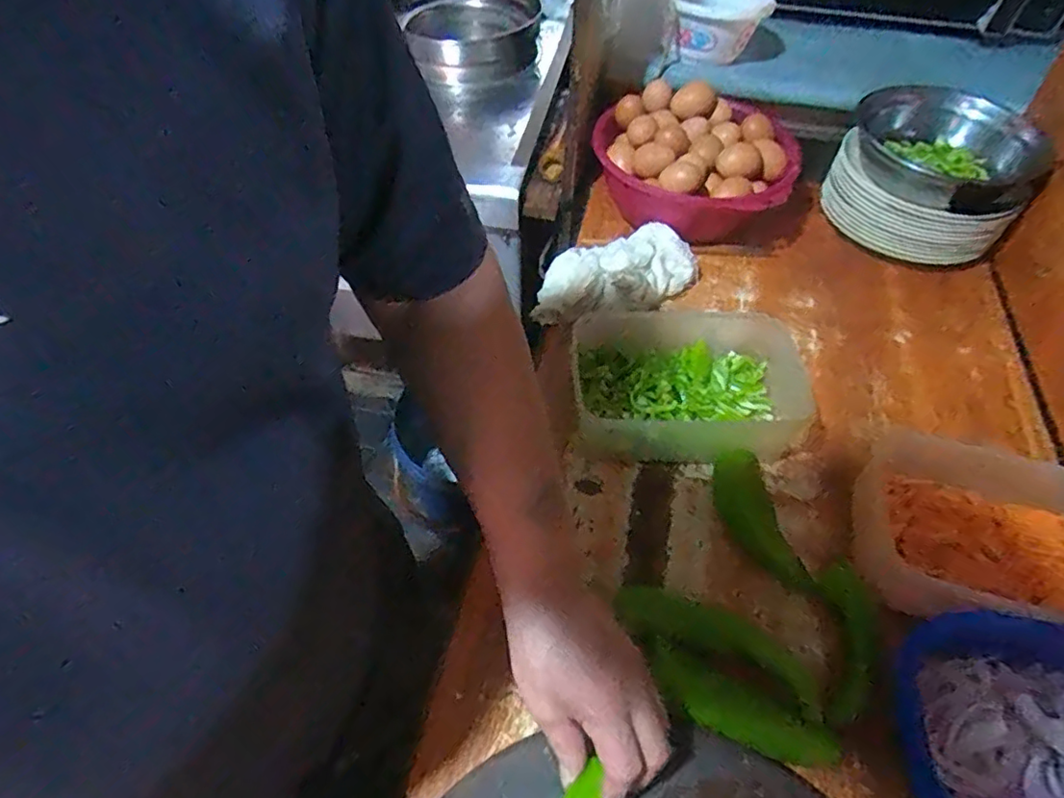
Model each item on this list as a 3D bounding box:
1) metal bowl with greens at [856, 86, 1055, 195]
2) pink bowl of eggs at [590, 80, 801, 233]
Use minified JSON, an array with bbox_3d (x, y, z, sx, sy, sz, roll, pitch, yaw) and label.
[{"bbox_3d":[0.495,-0.317,0.715,0.168,0.062,0.166,1,52,-1],"label":"metal bowl with greens"},{"bbox_3d":[0.201,-0.294,0.774,0.223,0.137,0.229,1,52,-1],"label":"pink bowl of eggs"}]

